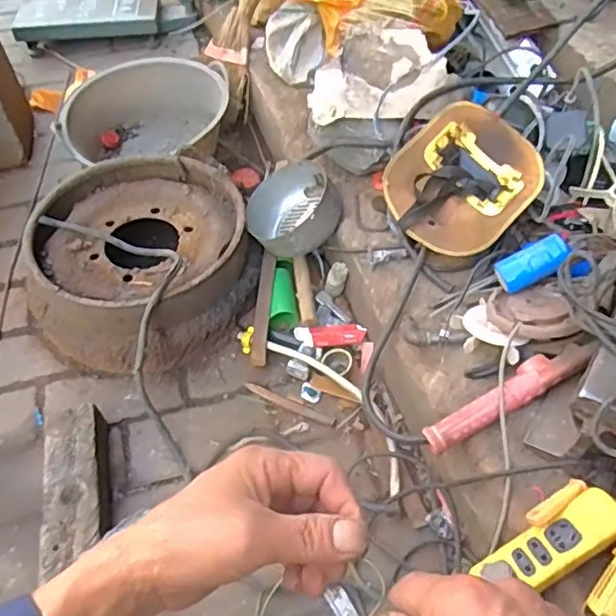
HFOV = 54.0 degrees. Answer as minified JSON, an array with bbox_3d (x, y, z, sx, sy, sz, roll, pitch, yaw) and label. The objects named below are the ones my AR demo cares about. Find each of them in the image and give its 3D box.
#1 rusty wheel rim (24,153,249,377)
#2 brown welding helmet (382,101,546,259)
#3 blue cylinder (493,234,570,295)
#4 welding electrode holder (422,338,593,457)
[{"bbox_3d":[-0.320,-0.087,1.150,0.407,0.154,0.434,-1,50,1],"label":"rusty wheel rim"},{"bbox_3d":[0.245,-0.204,0.968,0.245,0.048,0.215,-38,88,-7],"label":"brown welding helmet"},{"bbox_3d":[0.324,-0.066,0.878,0.102,0.035,0.037,-33,50,15],"label":"blue cylinder"},{"bbox_3d":[0.272,0.116,0.821,0.251,0.030,0.045,-30,54,-2],"label":"welding electrode holder"}]

